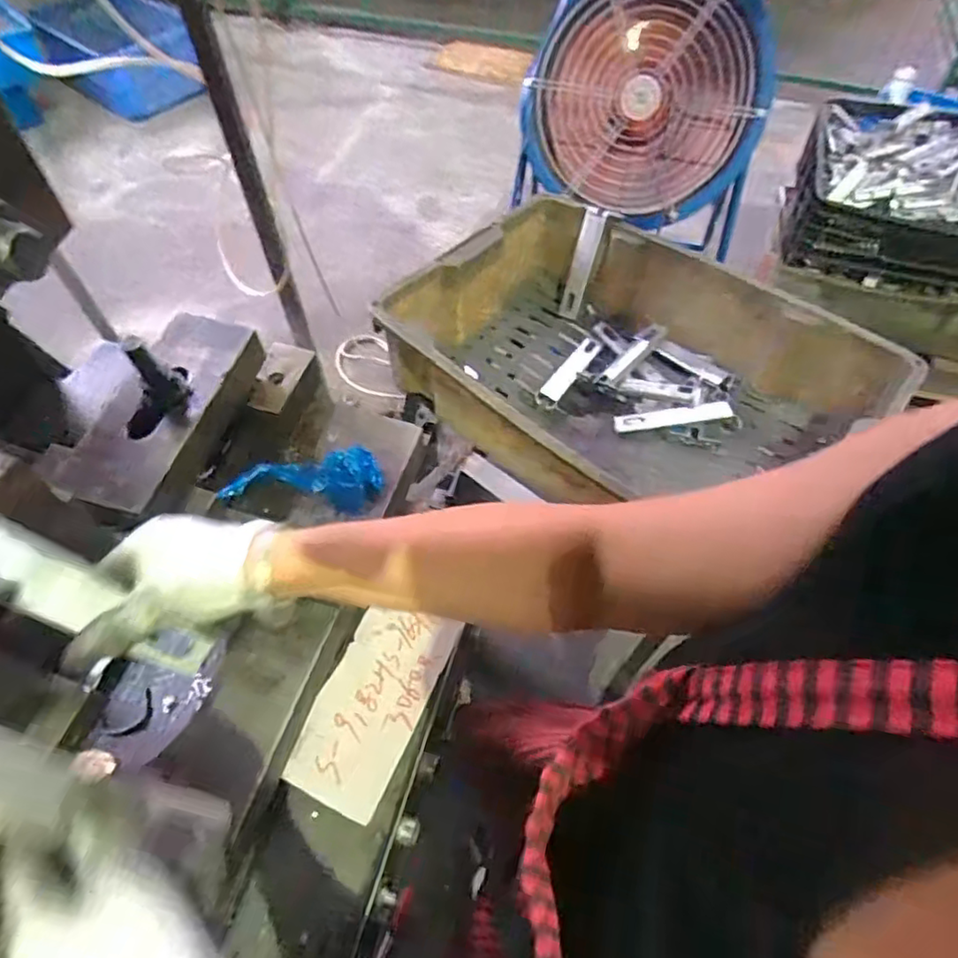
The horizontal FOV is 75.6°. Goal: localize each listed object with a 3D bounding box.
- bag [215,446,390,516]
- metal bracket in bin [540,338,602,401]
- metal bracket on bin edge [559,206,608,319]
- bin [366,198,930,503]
[{"bbox_3d":[-0.164,-0.002,0.594,0.138,0.023,0.067,5,57,2],"label":"bag"},{"bbox_3d":[0.136,-0.163,0.907,0.031,0.004,0.135,32,62,18],"label":"metal bracket in bin"},{"bbox_3d":[0.159,-0.331,0.952,0.034,0.164,0.018,25,37,14],"label":"metal bracket on bin edge"},{"bbox_3d":[0.194,-0.147,0.828,0.547,0.152,0.422,38,64,21],"label":"bin"}]

